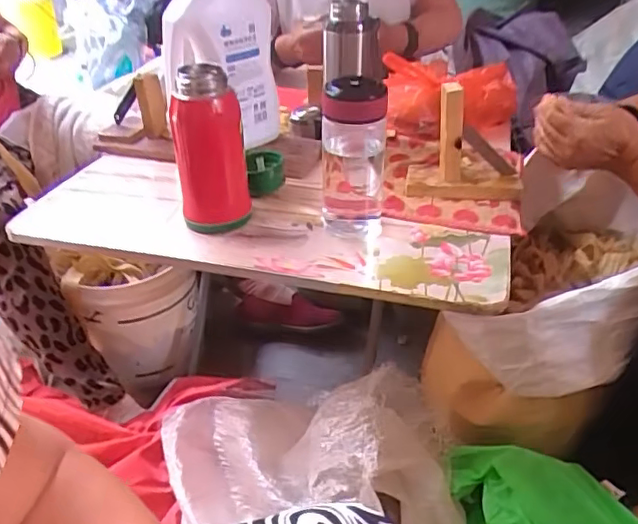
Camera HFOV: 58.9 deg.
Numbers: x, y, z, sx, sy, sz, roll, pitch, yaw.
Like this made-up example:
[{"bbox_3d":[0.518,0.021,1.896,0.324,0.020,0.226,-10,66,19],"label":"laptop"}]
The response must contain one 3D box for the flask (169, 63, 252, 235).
[{"bbox_3d":[-0.131,-0.136,0.679,0.084,0.190,0.075,-10,36,-10],"label":"flask"}]

